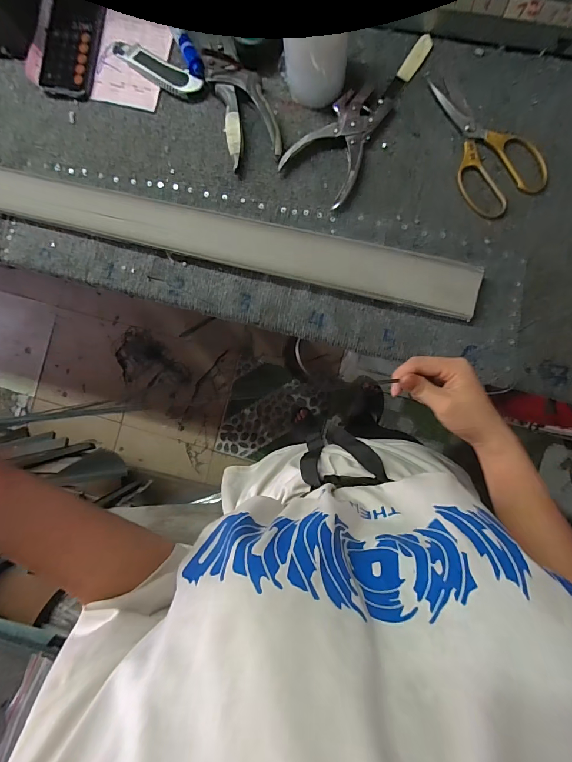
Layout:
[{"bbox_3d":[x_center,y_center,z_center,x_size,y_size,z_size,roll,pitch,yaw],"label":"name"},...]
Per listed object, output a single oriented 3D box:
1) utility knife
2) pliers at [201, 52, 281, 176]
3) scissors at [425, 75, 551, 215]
[{"bbox_3d":[-0.176,-0.424,0.474,0.140,0.017,0.029,32,92,4],"label":"utility knife"},{"bbox_3d":[-0.055,-0.360,0.462,0.069,0.032,0.143,-17,88,4],"label":"pliers"},{"bbox_3d":[0.250,-0.306,0.443,0.104,0.008,0.186,-29,88,4],"label":"scissors"}]

